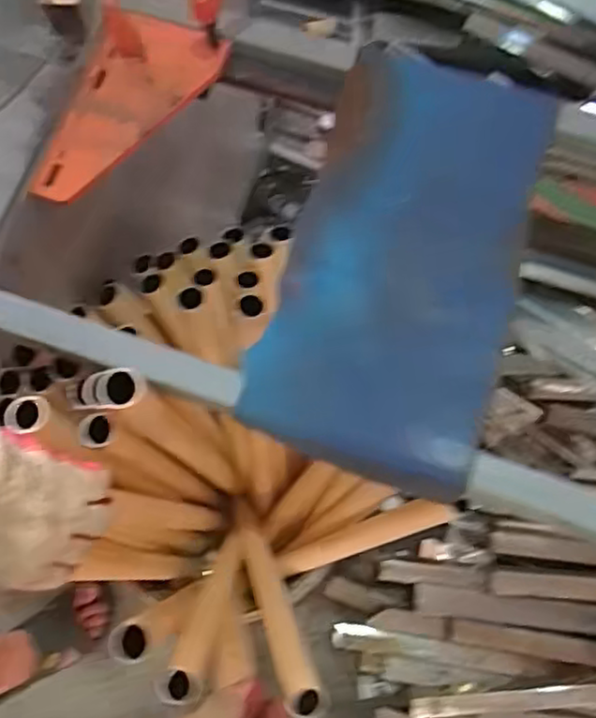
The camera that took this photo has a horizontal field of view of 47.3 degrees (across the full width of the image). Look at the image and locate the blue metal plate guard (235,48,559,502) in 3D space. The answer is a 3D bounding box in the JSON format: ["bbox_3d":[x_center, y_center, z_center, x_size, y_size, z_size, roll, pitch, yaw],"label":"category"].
[{"bbox_3d":[0.080,-0.076,0.509,0.164,0.040,0.318,16,73,6],"label":"blue metal plate guard"}]

